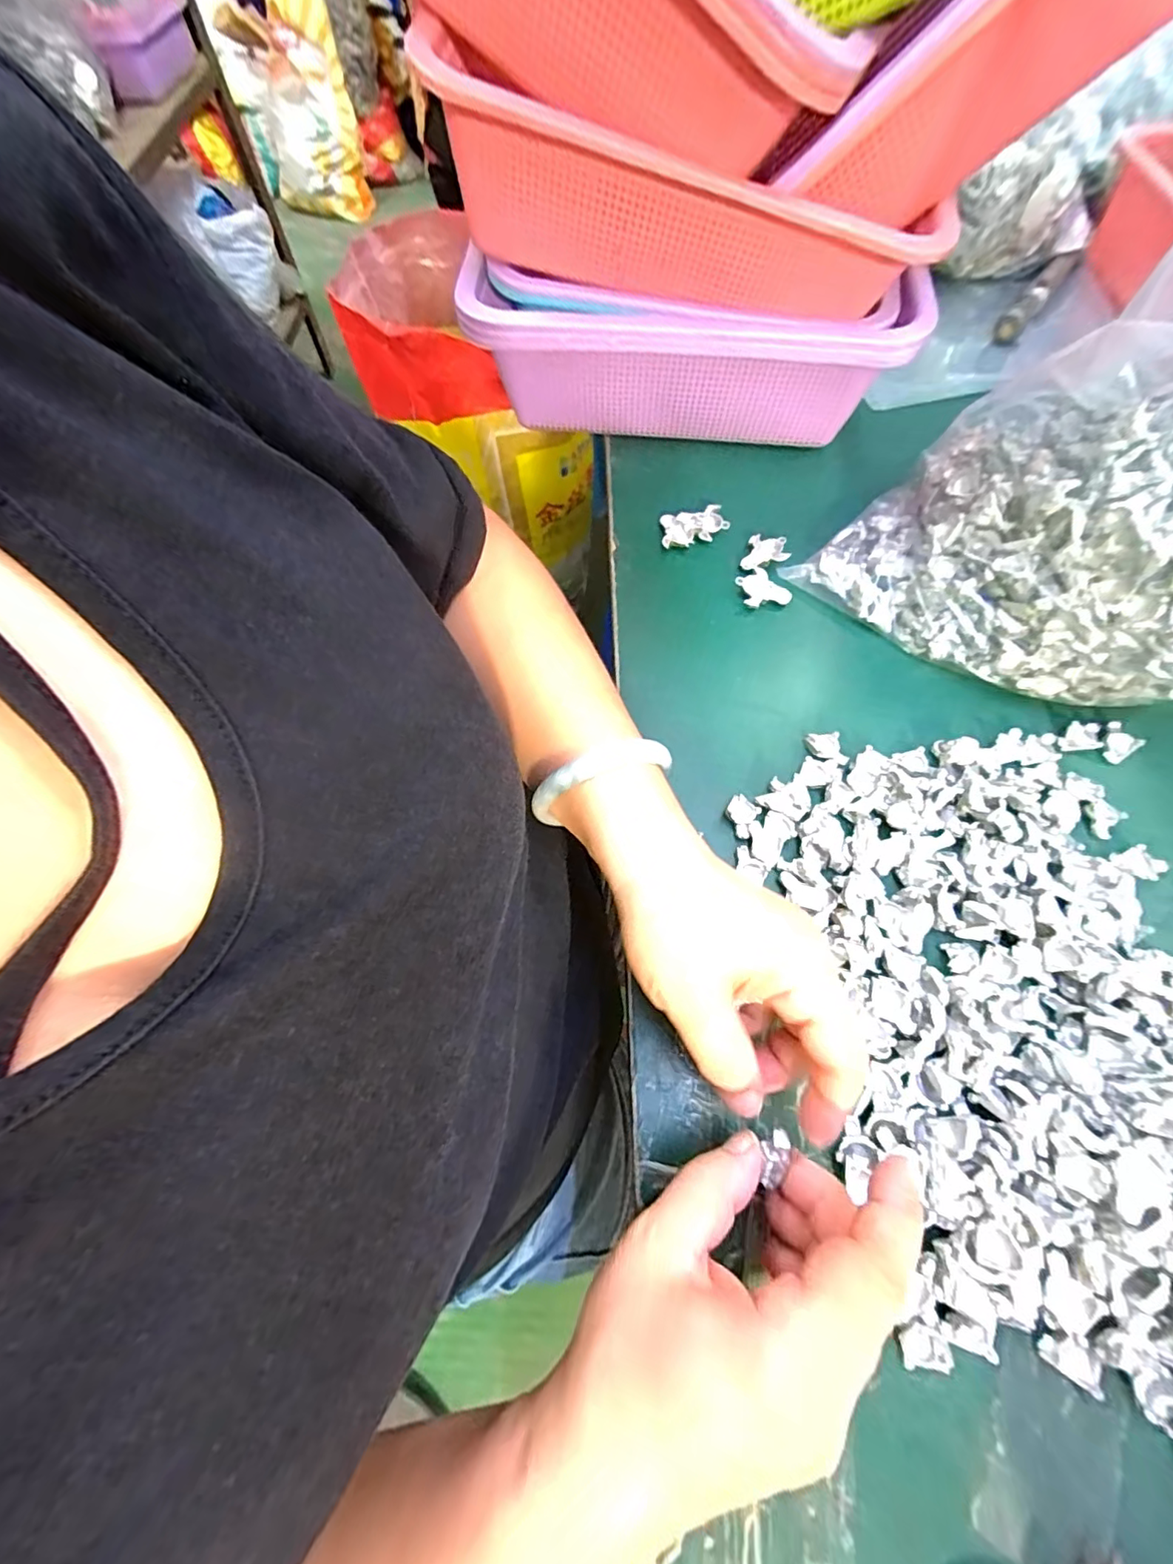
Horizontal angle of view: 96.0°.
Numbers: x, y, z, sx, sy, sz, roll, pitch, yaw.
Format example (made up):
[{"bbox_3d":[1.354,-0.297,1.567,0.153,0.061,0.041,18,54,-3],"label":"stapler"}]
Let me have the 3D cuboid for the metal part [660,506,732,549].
[{"bbox_3d":[0.075,-0.179,0.371,0.047,0.009,0.028,-7,66,-3],"label":"metal part"}]

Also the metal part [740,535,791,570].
[{"bbox_3d":[0.123,-0.156,0.362,0.028,0.009,0.030,20,68,8],"label":"metal part"}]

